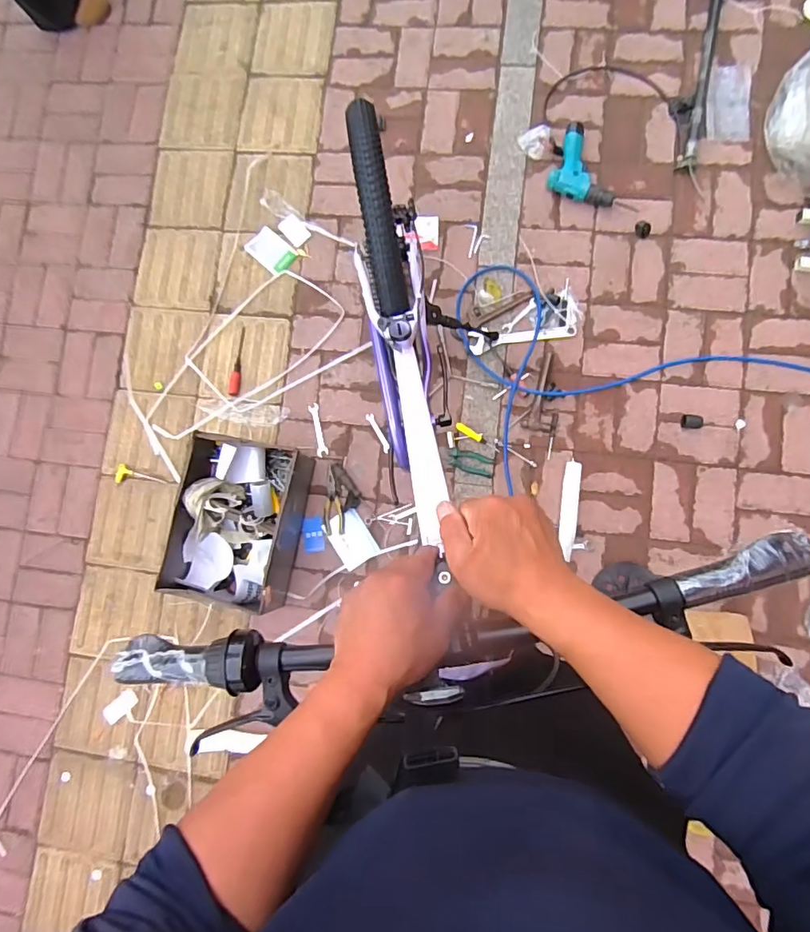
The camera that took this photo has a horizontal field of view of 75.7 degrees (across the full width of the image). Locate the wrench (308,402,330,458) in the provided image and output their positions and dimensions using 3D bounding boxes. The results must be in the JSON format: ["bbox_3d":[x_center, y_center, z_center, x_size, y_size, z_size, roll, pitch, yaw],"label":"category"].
[{"bbox_3d":[-0.236,-0.098,1.418,0.030,0.006,0.151,-14,76,-2],"label":"wrench"}]

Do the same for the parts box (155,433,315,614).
[{"bbox_3d":[-0.423,0.143,1.319,0.278,0.167,0.408,7,85,8],"label":"parts box"}]

